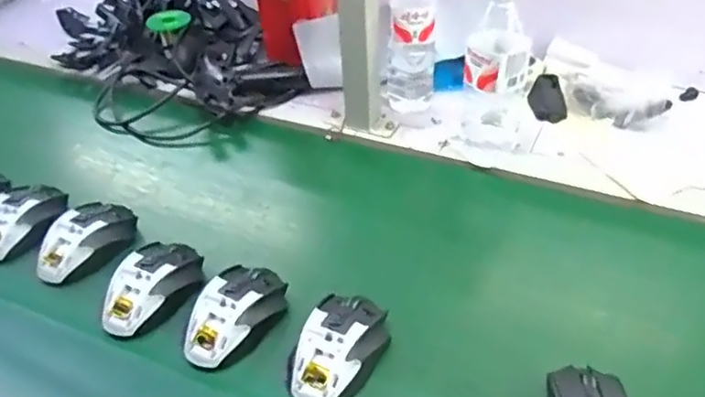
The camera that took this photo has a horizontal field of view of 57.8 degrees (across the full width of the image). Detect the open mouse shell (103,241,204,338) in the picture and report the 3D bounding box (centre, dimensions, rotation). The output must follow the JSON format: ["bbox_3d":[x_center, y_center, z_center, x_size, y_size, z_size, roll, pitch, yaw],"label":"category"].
[{"bbox_3d":[-0.200,0.084,0.637,0.070,0.037,0.114,17,44,24],"label":"open mouse shell"}]

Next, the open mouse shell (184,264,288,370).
[{"bbox_3d":[-0.109,0.105,0.601,0.064,0.036,0.113,16,44,23],"label":"open mouse shell"}]

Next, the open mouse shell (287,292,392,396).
[{"bbox_3d":[-0.011,0.130,0.563,0.068,0.029,0.108,14,43,21],"label":"open mouse shell"}]

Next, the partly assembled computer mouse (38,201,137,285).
[{"bbox_3d":[-0.289,0.045,0.696,0.075,0.034,0.115,18,45,25],"label":"partly assembled computer mouse"}]

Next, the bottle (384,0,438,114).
[{"bbox_3d":[0.075,-0.211,0.839,0.064,0.238,0.061,-7,40,-3],"label":"bottle"}]

